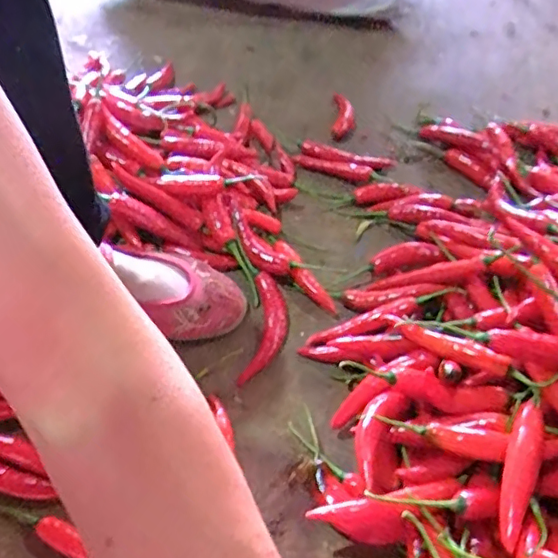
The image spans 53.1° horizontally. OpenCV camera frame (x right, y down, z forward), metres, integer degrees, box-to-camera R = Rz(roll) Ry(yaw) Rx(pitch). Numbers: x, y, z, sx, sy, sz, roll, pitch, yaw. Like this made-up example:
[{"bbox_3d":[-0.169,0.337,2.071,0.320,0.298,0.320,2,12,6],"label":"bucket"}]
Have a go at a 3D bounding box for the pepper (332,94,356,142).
[{"bbox_3d":[0.092,-0.228,0.791,0.031,0.020,0.095,5,52,1],"label":"pepper"}]

